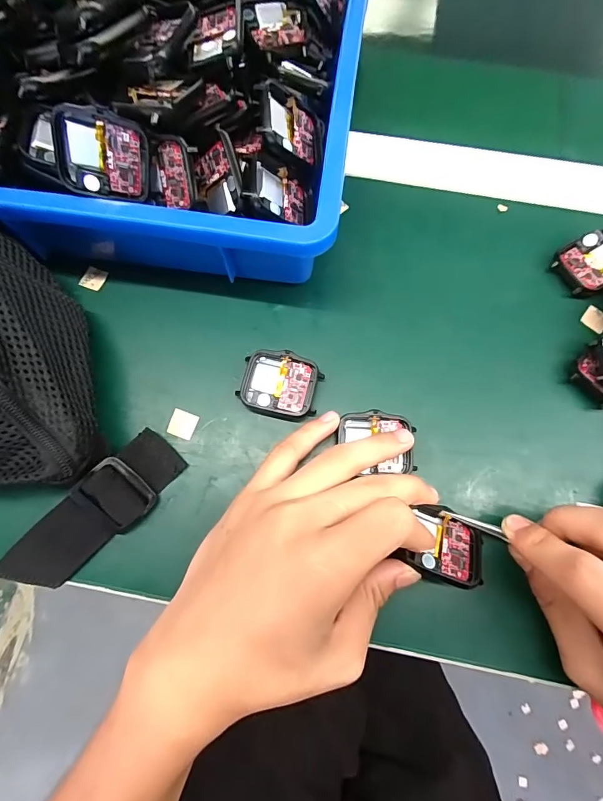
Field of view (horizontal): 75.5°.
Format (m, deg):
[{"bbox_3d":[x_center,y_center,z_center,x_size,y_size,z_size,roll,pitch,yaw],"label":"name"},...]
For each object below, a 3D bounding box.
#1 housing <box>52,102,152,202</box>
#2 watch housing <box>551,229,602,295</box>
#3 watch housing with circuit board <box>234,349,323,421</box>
[{"bbox_3d":[-0.099,-0.123,0.195,0.042,0.039,0.007,5,42,-15],"label":"housing"},{"bbox_3d":[0.192,-0.091,0.256,0.045,0.012,0.038,-31,77,-8],"label":"watch housing"},{"bbox_3d":[-0.013,-0.009,0.239,0.046,0.012,0.039,12,75,3],"label":"watch housing with circuit board"}]

